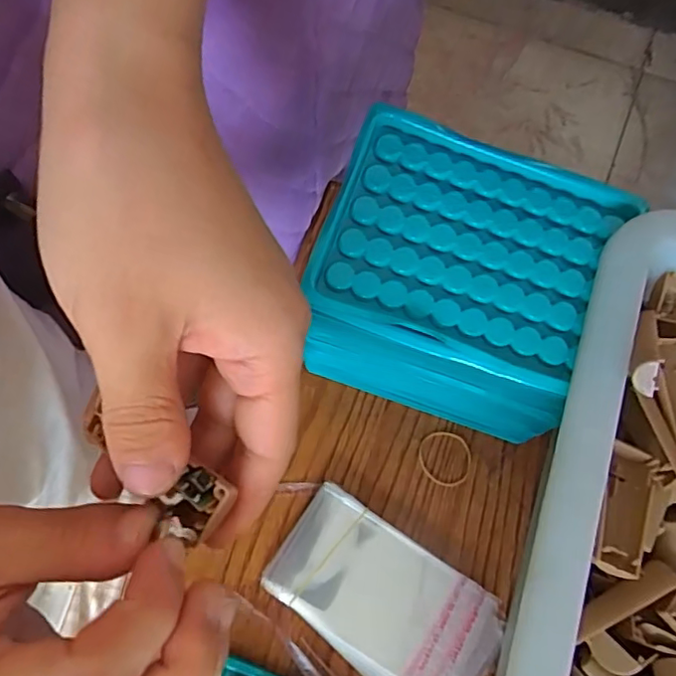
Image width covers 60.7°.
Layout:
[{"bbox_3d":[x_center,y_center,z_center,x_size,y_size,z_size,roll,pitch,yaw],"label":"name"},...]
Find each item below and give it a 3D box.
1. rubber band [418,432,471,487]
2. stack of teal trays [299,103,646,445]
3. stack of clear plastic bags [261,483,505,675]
[{"bbox_3d":[0.061,0.068,0.327,0.030,0.004,0.029,0,72,-1],"label":"rubber band"},{"bbox_3d":[0.055,-0.017,0.292,0.123,0.123,0.101,19,73,6],"label":"stack of teal trays"},{"bbox_3d":[0.023,0.138,0.301,0.119,0.009,0.068,34,75,10],"label":"stack of clear plastic bags"}]

